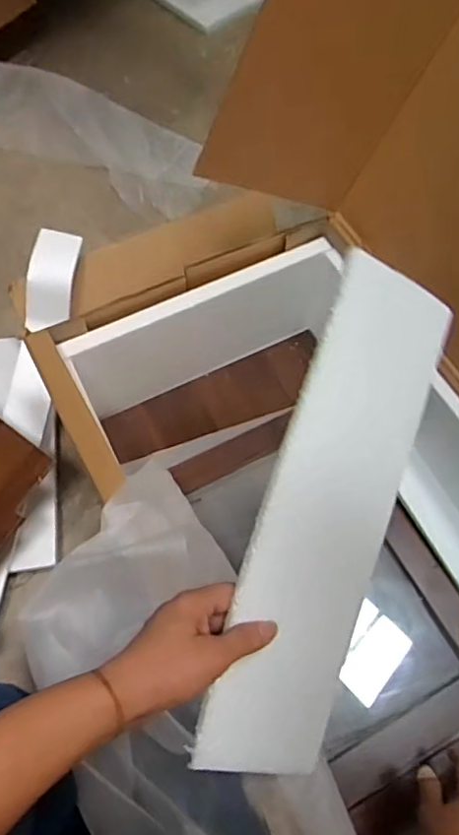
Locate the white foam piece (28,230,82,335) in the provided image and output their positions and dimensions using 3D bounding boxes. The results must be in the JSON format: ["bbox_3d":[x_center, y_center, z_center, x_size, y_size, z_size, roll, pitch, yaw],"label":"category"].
[{"bbox_3d":[-0.269,-0.204,0.873,0.065,0.013,0.147,10,101,-8],"label":"white foam piece"}]

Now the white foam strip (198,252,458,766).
[{"bbox_3d":[0.082,0.074,0.444,0.115,0.012,0.381,21,84,-26],"label":"white foam strip"}]

